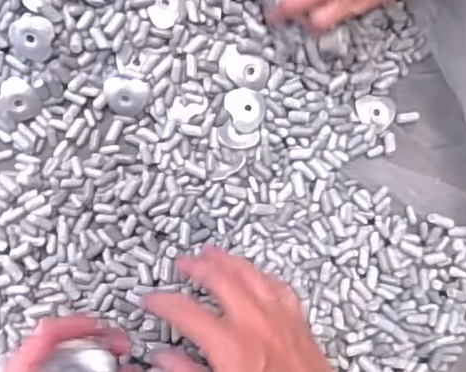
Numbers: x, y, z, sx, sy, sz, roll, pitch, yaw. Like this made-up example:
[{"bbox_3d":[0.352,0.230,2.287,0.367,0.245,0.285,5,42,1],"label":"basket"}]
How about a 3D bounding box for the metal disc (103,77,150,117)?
[{"bbox_3d":[-0.089,-0.074,0.514,0.037,0.007,0.032,6,108,-1],"label":"metal disc"}]

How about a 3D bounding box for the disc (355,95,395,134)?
[{"bbox_3d":[0.128,-0.068,0.548,0.034,0.009,0.035,0,84,-4],"label":"disc"}]

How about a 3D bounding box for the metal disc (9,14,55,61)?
[{"bbox_3d":[-0.159,-0.116,0.483,0.033,0.008,0.036,2,115,4],"label":"metal disc"}]

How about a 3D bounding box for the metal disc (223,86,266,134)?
[{"bbox_3d":[0.011,-0.065,0.522,0.032,0.007,0.038,-28,87,-7],"label":"metal disc"}]

